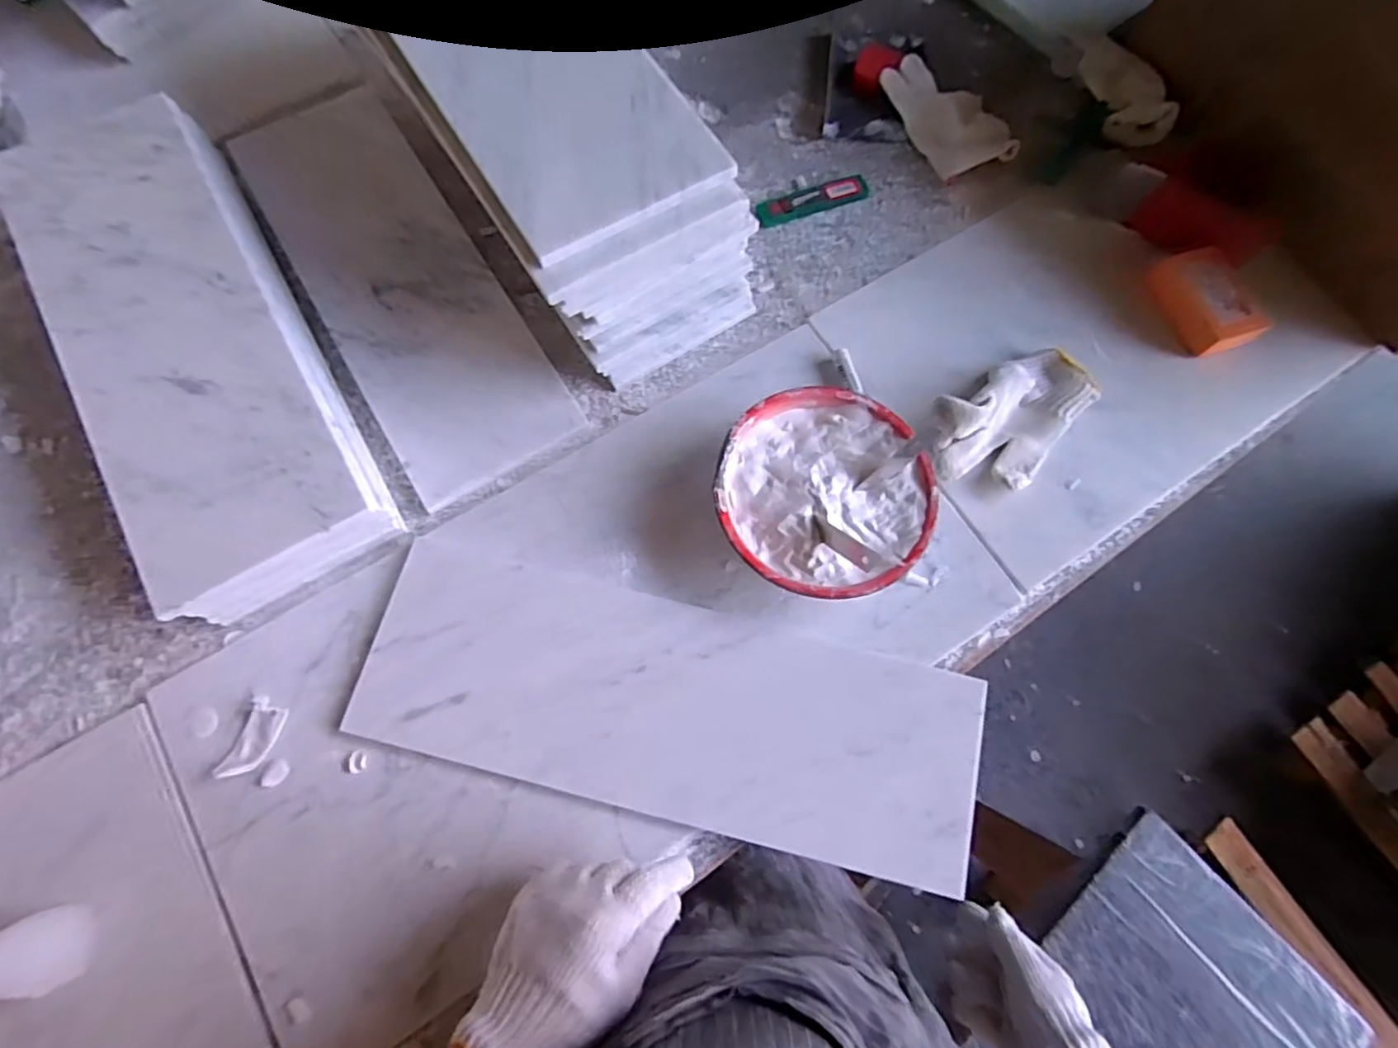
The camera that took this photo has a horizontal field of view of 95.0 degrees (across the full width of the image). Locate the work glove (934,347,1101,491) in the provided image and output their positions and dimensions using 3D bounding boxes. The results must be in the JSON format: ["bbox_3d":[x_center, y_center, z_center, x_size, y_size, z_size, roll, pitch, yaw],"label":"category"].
[{"bbox_3d":[0.270,-0.090,0.542,0.170,0.055,0.093,-33,75,-10],"label":"work glove"}]

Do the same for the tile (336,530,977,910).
[{"bbox_3d":[-0.022,0.135,0.479,0.449,0.013,0.148,13,72,4],"label":"tile"}]

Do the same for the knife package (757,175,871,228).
[{"bbox_3d":[0.115,-0.329,0.648,0.121,0.017,0.025,-21,73,-7],"label":"knife package"}]

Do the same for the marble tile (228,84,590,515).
[{"bbox_3d":[-0.285,-0.236,0.601,0.156,0.017,0.459,-31,75,-10],"label":"marble tile"}]

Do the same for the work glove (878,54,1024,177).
[{"bbox_3d":[0.254,-0.428,0.667,0.076,0.024,0.156,-27,74,-9],"label":"work glove"}]

